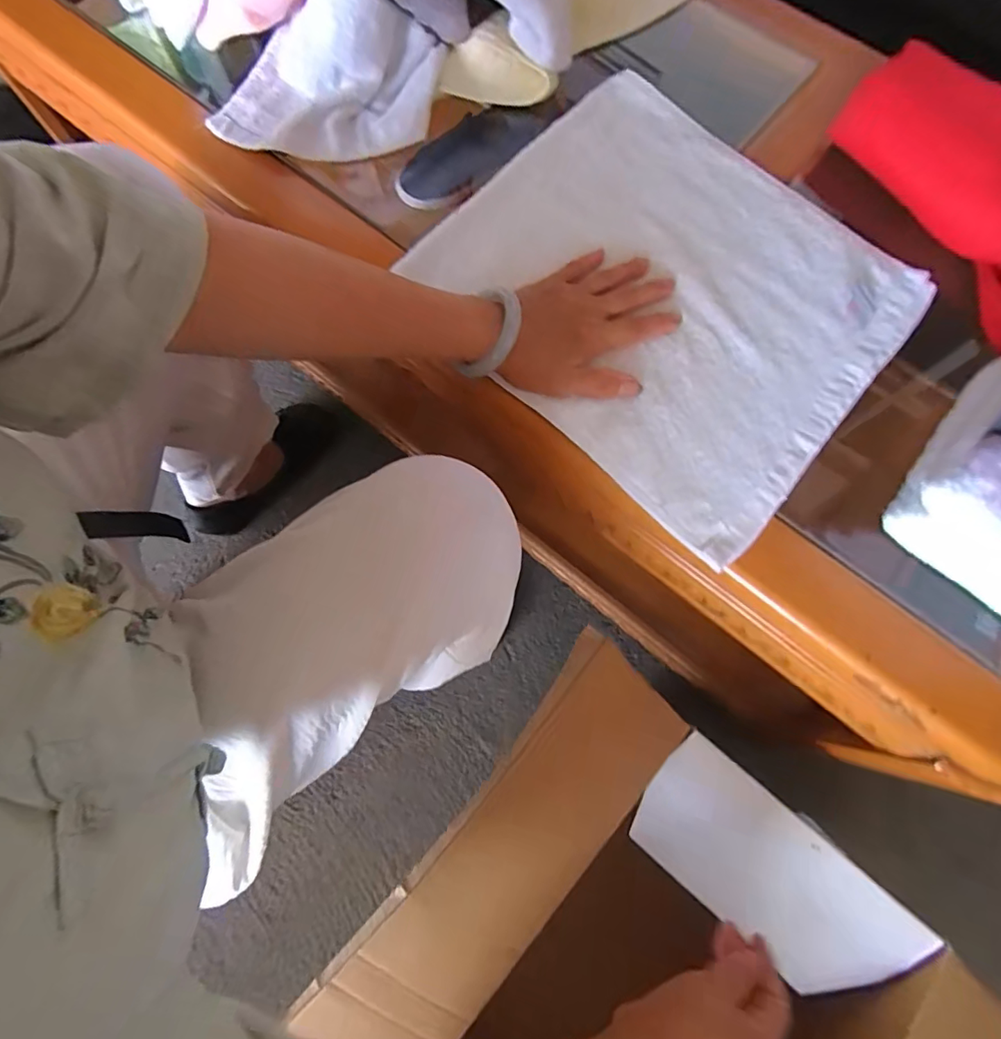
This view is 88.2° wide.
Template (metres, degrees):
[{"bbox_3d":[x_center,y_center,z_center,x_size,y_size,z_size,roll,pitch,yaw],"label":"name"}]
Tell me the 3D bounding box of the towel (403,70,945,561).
[{"bbox_3d":[0.138,-0.197,0.438,0.358,0.012,0.323,42,78,10],"label":"towel"}]

